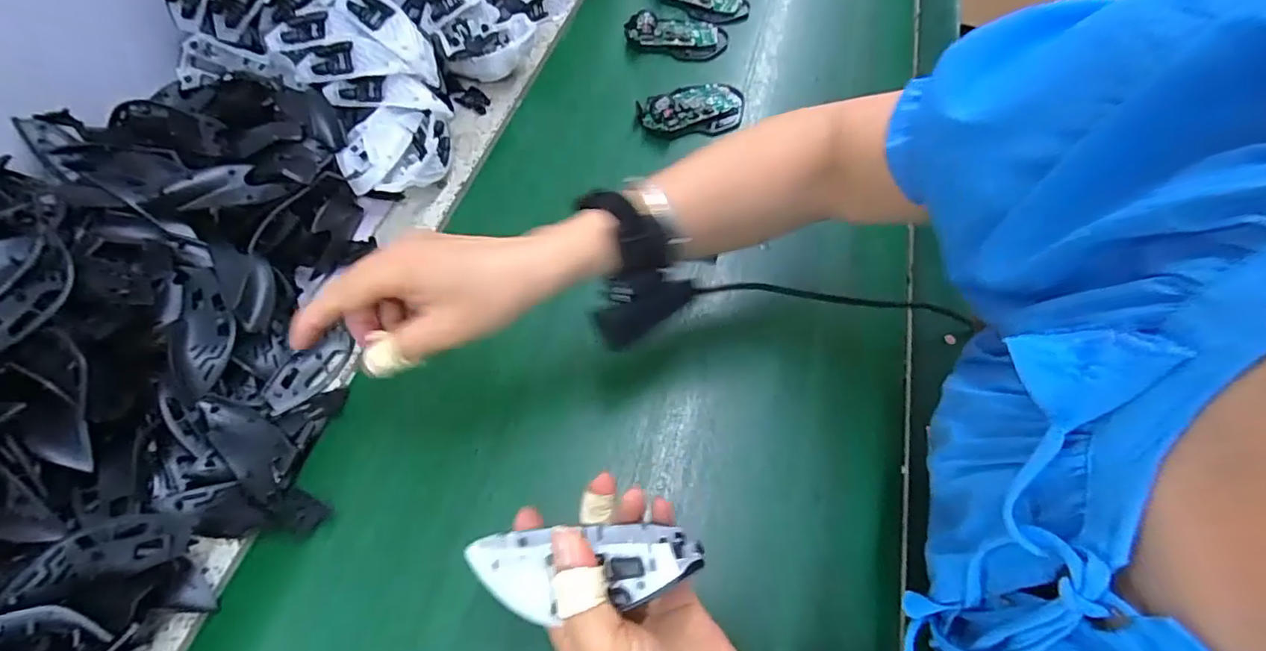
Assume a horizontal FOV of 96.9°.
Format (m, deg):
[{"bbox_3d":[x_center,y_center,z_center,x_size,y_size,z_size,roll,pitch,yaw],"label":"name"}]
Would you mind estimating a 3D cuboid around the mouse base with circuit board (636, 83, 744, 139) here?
[{"bbox_3d":[0.063,-0.227,0.573,0.113,0.025,0.066,-14,60,-10],"label":"mouse base with circuit board"}]

